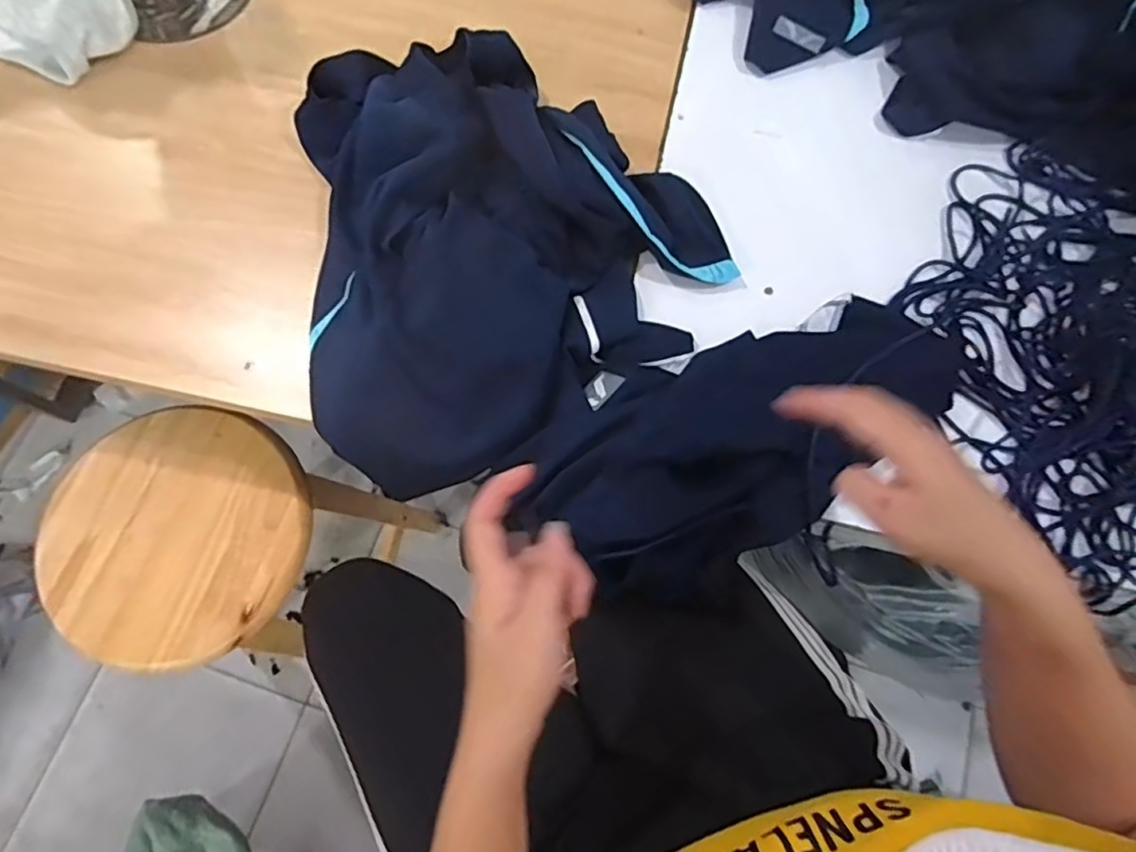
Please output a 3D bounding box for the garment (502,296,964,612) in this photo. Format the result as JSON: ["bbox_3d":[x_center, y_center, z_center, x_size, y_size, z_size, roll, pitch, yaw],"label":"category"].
[{"bbox_3d":[0.164,0.002,0.555,0.420,0.051,0.175,-28,75,-14],"label":"garment"}]

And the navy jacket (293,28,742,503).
[{"bbox_3d":[-0.091,-0.196,0.611,0.403,0.078,0.416,-28,75,-9],"label":"navy jacket"}]

